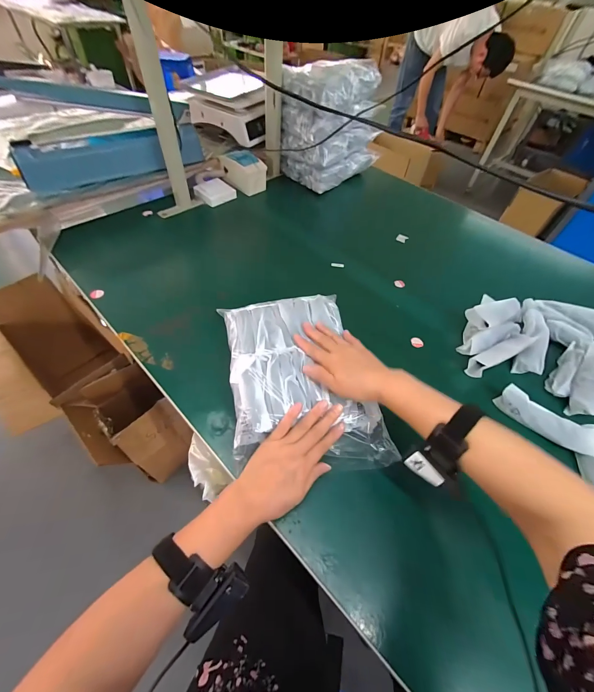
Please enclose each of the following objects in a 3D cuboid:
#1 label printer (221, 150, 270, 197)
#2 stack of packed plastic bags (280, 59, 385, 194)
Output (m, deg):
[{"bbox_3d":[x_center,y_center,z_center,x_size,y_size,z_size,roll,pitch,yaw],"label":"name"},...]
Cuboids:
[{"bbox_3d":[-0.155,-0.507,0.853,0.125,0.075,0.082,36,59,20],"label":"label printer"},{"bbox_3d":[0.117,-0.656,0.869,0.297,0.253,0.159,-35,63,-26],"label":"stack of packed plastic bags"}]

